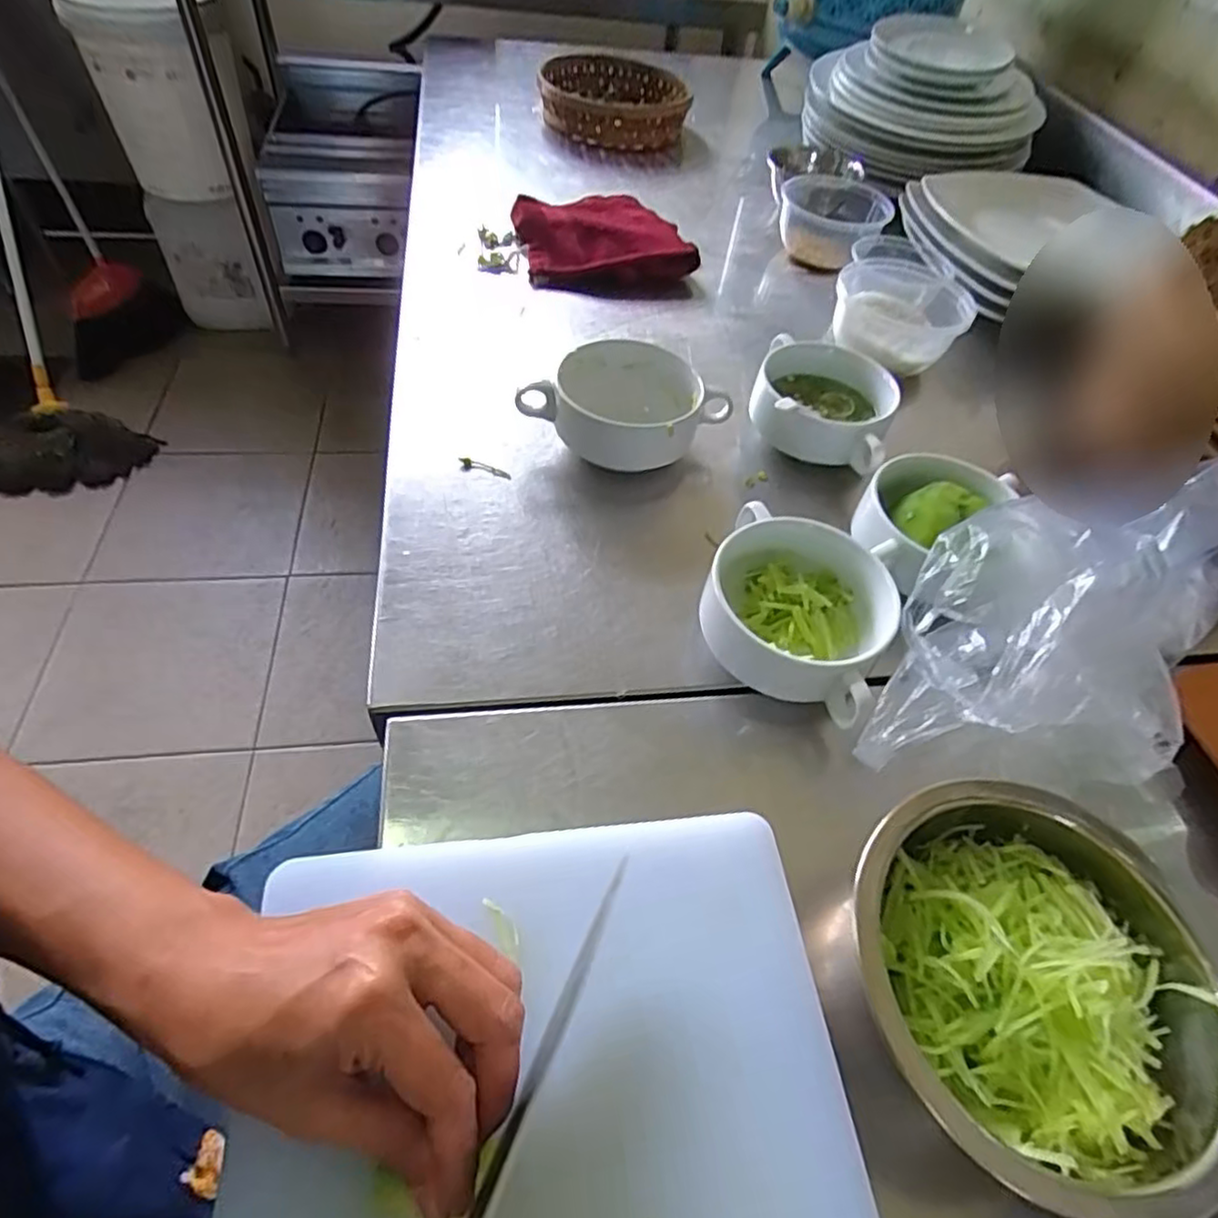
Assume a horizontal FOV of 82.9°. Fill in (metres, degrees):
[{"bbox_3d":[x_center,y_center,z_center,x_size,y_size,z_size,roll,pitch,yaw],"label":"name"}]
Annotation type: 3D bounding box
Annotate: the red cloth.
[{"bbox_3d":[-0.010,-0.385,0.709,0.163,0.046,0.191,-9,54,-13],"label":"red cloth"}]

